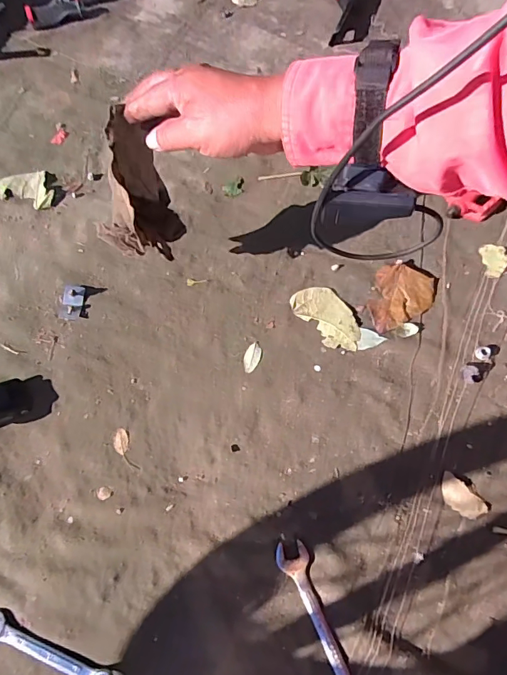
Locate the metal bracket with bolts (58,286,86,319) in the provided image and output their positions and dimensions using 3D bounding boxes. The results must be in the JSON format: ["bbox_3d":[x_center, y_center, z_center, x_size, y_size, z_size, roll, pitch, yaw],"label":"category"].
[{"bbox_3d":[-0.253,-0.049,0.617,0.029,0.011,0.051,7,67,0],"label":"metal bracket with bolts"}]

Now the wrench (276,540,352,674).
[{"bbox_3d":[0.077,0.315,0.467,0.033,0.007,0.194,-20,70,-11],"label":"wrench"}]

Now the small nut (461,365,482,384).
[{"bbox_3d":[0.286,0.049,0.584,0.024,0.017,0.022,0,67,-3],"label":"small nut"}]

